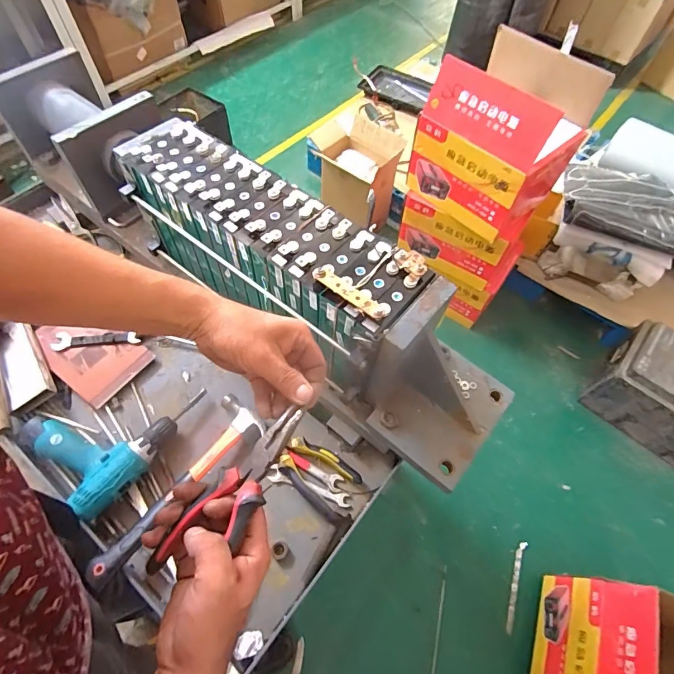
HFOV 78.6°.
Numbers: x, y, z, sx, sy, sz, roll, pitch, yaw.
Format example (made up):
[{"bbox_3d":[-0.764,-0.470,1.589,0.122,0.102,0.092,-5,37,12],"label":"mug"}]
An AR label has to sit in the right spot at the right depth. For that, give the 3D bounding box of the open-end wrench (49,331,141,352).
[{"bbox_3d":[-0.462,0.003,0.788,0.147,0.009,0.032,-6,82,-11],"label":"open-end wrench"}]

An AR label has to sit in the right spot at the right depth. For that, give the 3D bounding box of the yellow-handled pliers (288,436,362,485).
[{"bbox_3d":[-0.017,0.207,0.702,0.133,0.016,0.031,24,62,11],"label":"yellow-handled pliers"}]

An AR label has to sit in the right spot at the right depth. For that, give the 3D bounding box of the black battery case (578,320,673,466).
[{"bbox_3d":[1.138,0.195,1.421,0.394,0.281,0.299,36,65,17],"label":"black battery case"}]

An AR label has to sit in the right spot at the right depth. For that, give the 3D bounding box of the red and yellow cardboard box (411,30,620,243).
[{"bbox_3d":[0.465,-0.565,1.210,0.367,0.420,0.305,41,66,19],"label":"red and yellow cardboard box"}]

